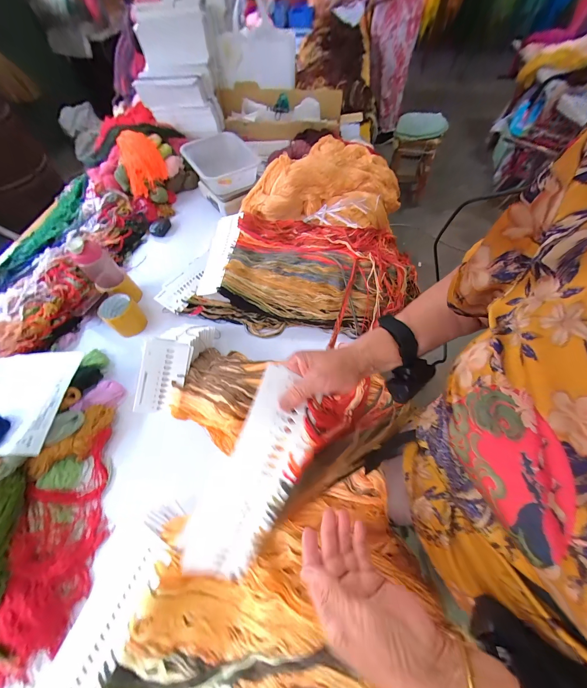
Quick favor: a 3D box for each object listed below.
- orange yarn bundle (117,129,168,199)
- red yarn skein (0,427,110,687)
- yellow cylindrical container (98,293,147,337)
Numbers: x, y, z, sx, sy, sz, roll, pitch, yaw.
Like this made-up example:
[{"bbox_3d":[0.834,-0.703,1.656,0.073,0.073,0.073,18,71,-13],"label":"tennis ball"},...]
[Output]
[{"bbox_3d":[-0.518,-0.615,0.890,0.136,0.122,0.143,-24,62,-12],"label":"orange yarn bundle"},{"bbox_3d":[-0.408,0.335,0.452,0.132,0.055,0.341,-11,60,-5],"label":"red yarn skein"},{"bbox_3d":[-0.439,-0.073,0.673,0.085,0.069,0.084,35,67,20],"label":"yellow cylindrical container"}]

